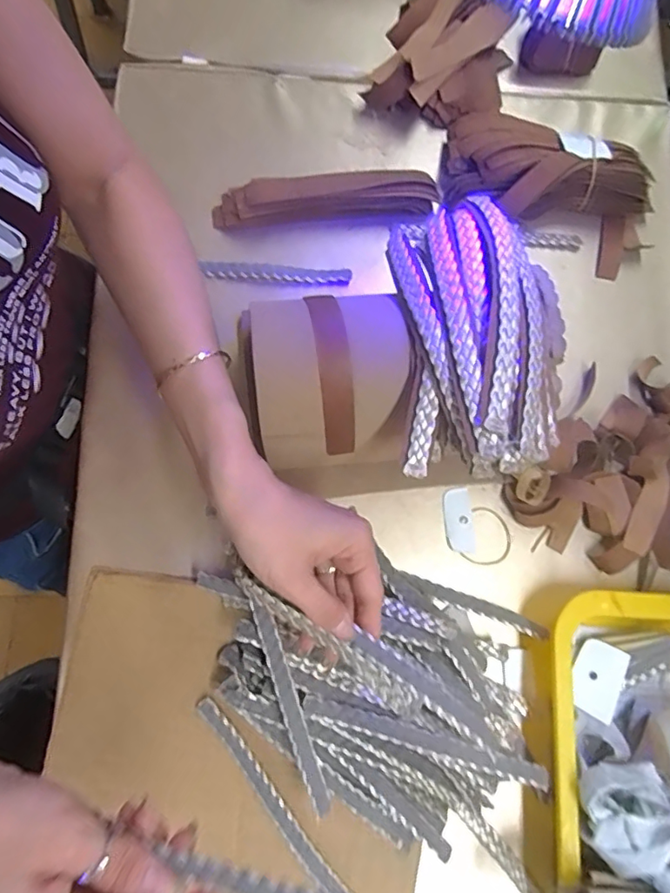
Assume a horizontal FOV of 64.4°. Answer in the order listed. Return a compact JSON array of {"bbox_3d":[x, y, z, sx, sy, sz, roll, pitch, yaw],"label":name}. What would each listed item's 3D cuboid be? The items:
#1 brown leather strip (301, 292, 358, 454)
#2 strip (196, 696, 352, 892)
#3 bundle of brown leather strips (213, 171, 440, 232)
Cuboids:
[{"bbox_3d":[0.000,-0.041,0.349,0.022,0.032,0.109,-8,113,-3],"label":"brown leather strip"},{"bbox_3d":[-0.043,0.244,0.367,0.016,0.006,0.162,-37,82,-8],"label":"strip"},{"bbox_3d":[-0.007,-0.210,0.455,0.189,0.028,0.037,-4,79,-2],"label":"bundle of brown leather strips"}]

